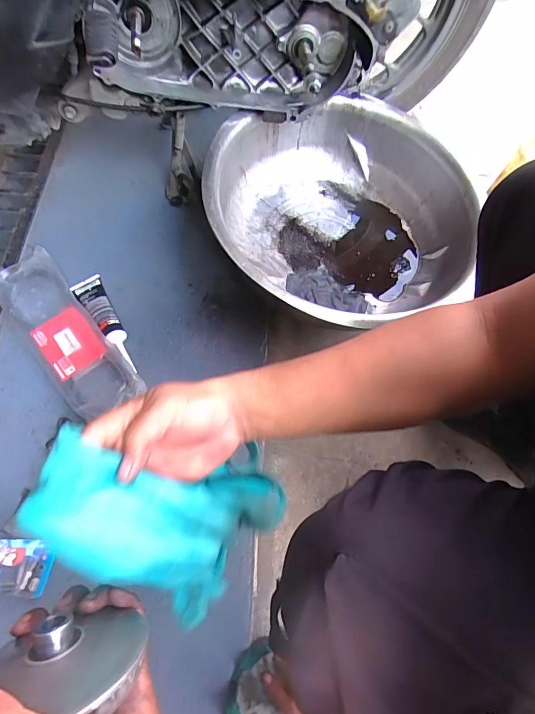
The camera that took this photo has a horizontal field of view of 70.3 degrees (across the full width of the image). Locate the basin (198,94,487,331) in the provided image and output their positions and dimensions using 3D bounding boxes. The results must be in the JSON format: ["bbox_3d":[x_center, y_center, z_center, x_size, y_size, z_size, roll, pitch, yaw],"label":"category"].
[{"bbox_3d":[0.132,-0.253,0.713,0.461,0.189,0.454,1,69,-2],"label":"basin"}]

